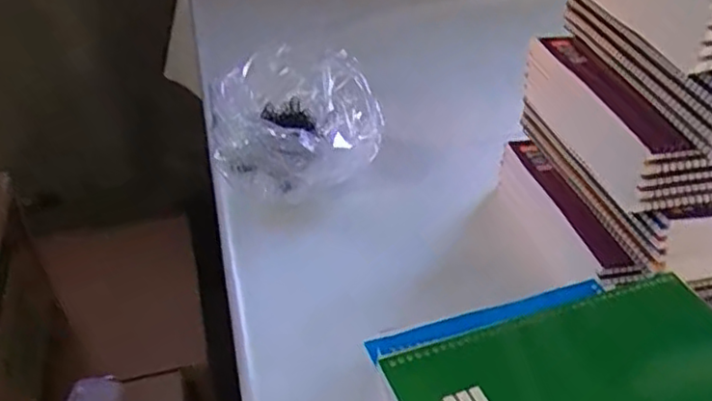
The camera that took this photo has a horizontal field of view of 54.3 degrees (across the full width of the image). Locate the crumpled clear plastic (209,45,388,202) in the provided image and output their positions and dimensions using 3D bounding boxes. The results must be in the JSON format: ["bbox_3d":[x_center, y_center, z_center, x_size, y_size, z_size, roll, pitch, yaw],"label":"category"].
[{"bbox_3d":[-0.078,-0.104,0.798,0.181,0.095,0.199,-14,38,-18],"label":"crumpled clear plastic"}]

